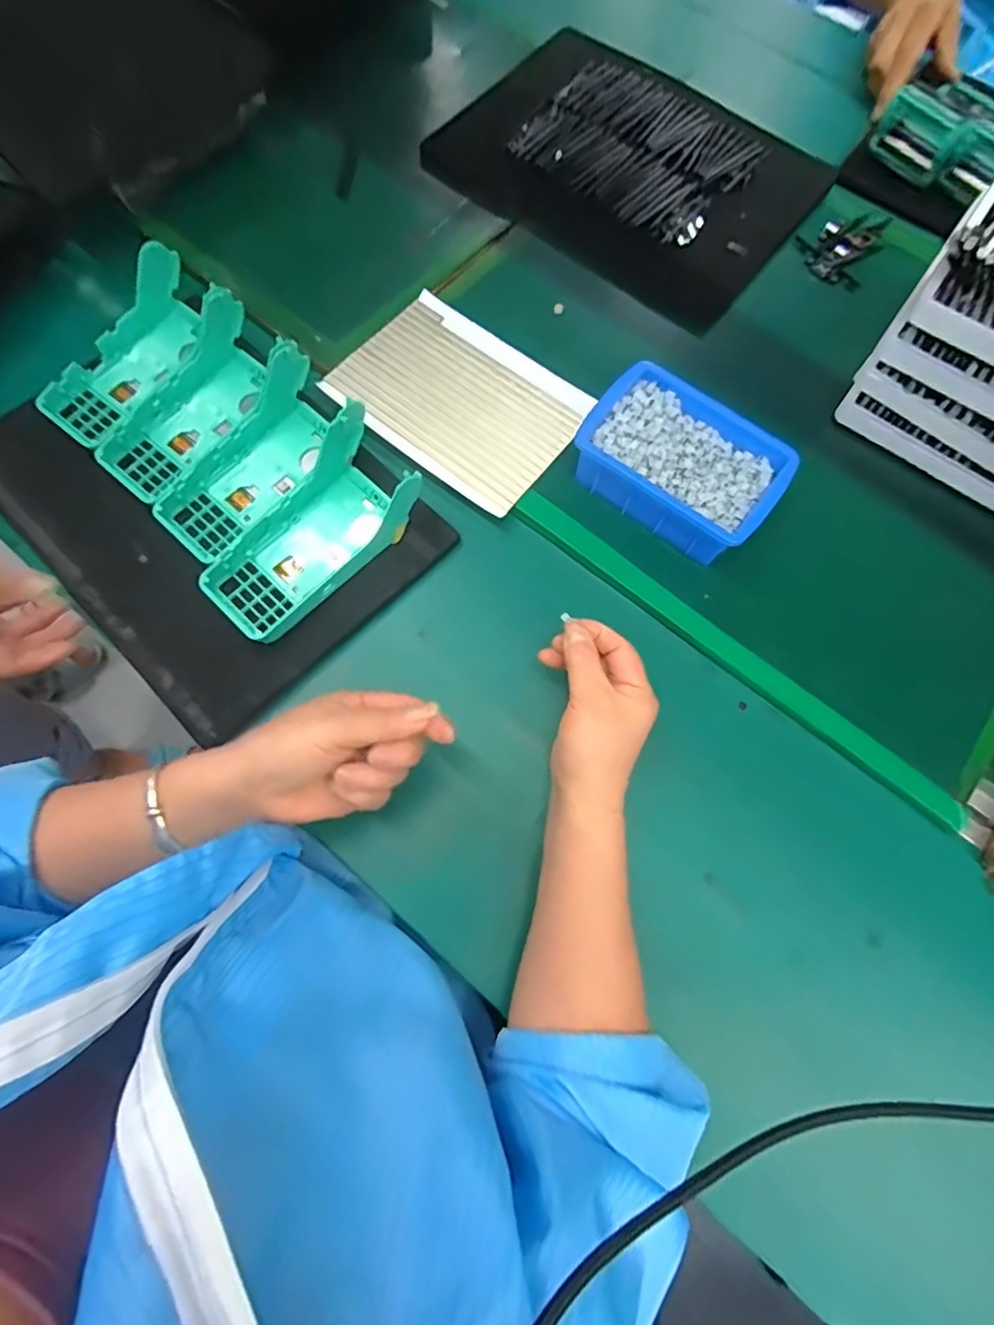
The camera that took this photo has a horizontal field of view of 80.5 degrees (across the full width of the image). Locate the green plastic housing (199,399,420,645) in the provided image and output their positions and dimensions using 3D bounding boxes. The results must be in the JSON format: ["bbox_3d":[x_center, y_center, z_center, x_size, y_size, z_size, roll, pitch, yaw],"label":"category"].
[{"bbox_3d":[-0.140,-0.100,0.444,0.084,0.048,0.177,42,76,10],"label":"green plastic housing"}]

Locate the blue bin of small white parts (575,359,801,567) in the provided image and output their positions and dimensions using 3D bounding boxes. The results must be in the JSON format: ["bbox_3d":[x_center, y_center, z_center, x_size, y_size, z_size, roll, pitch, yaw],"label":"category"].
[{"bbox_3d":[0.144,-0.156,0.466,0.147,0.056,0.112,36,75,8],"label":"blue bin of small white parts"}]

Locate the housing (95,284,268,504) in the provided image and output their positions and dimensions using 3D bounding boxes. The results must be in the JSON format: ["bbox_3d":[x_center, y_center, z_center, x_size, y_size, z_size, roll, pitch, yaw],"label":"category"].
[{"bbox_3d":[-0.253,-0.218,0.477,0.074,0.050,0.170,31,75,7],"label":"housing"}]

